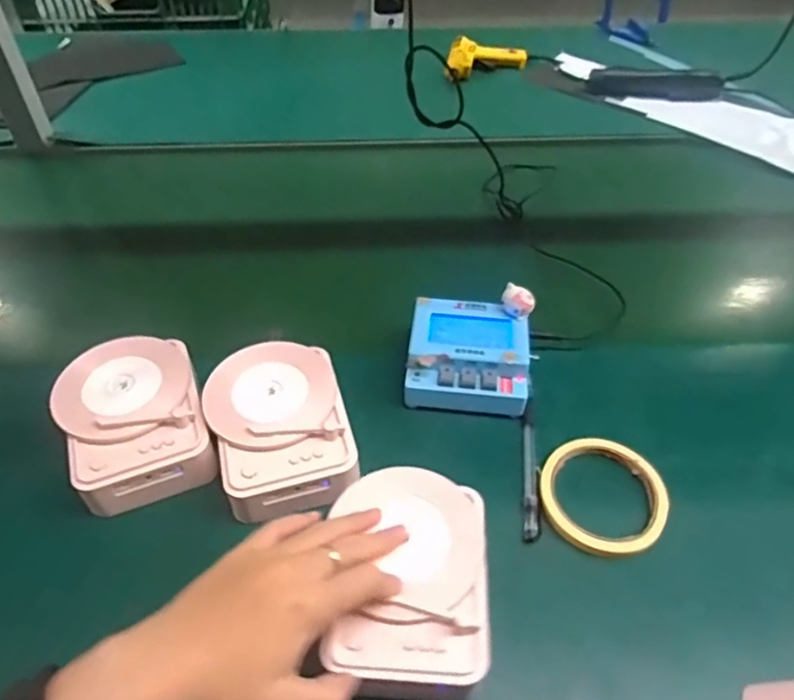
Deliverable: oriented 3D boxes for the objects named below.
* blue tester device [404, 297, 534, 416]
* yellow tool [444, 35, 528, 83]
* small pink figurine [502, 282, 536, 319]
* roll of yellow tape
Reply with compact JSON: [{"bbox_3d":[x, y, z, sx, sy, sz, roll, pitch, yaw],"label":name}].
[{"bbox_3d":[0.062,0.010,0.535,0.106,0.058,0.099,3,44,10],"label":"blue tester device"},{"bbox_3d":[0.148,-0.473,1.001,0.130,0.040,0.119,4,44,10],"label":"yellow tool"},{"bbox_3d":[0.108,-0.043,0.537,0.027,0.027,0.019,4,44,10],"label":"small pink figurine"},{"bbox_3d":[0.157,0.110,0.464,0.091,0.015,0.092,-3,44,3],"label":"roll of yellow tape"}]

